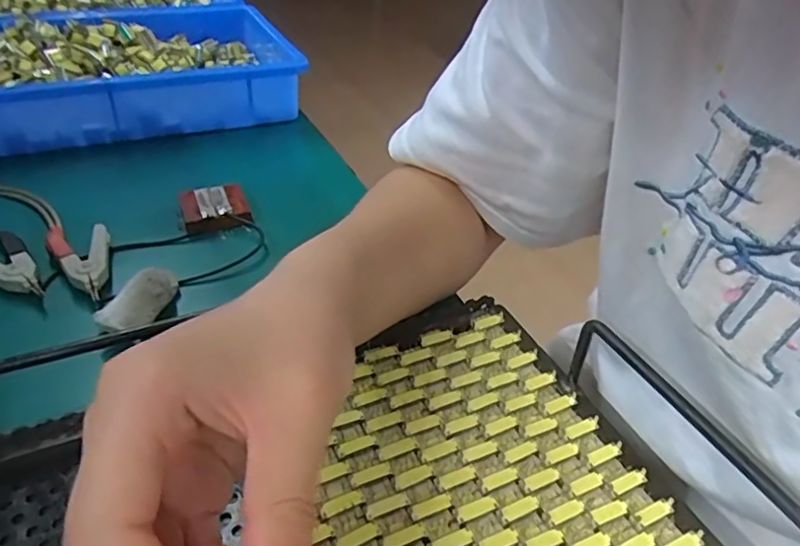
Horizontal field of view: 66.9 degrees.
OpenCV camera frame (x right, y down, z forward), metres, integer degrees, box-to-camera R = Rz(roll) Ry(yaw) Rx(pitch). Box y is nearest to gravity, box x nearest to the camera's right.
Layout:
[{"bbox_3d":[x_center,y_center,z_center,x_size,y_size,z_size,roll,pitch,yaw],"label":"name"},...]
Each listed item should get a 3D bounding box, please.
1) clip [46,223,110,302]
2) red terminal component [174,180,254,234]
[{"bbox_3d":[-0.211,-0.011,0.410,0.035,0.017,0.085,-25,45,-33],"label":"clip"},{"bbox_3d":[-0.145,-0.052,0.473,0.049,0.017,0.047,-12,39,-20],"label":"red terminal component"}]

